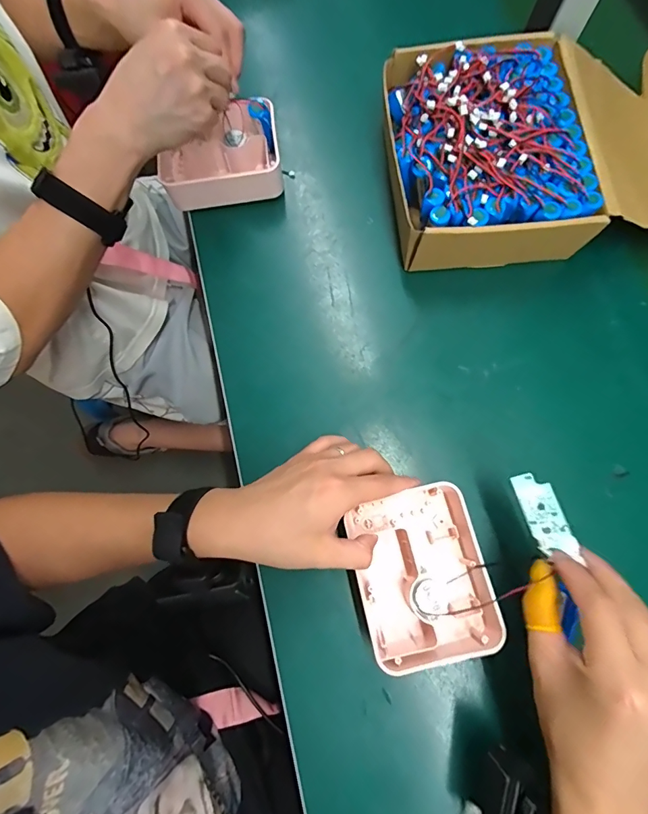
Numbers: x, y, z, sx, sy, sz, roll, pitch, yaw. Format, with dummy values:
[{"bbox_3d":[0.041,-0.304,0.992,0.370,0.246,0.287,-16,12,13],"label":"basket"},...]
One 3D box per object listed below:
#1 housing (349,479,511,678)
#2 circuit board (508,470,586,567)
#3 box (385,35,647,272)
[{"bbox_3d":[0.079,0.134,0.333,0.101,0.040,0.125,-12,75,-4],"label":"housing"},{"bbox_3d":[0.156,0.077,0.290,0.024,0.008,0.061,-26,81,34],"label":"circuit board"},{"bbox_3d":[0.251,-0.258,0.415,0.385,0.093,0.228,-9,75,-3],"label":"box"}]

